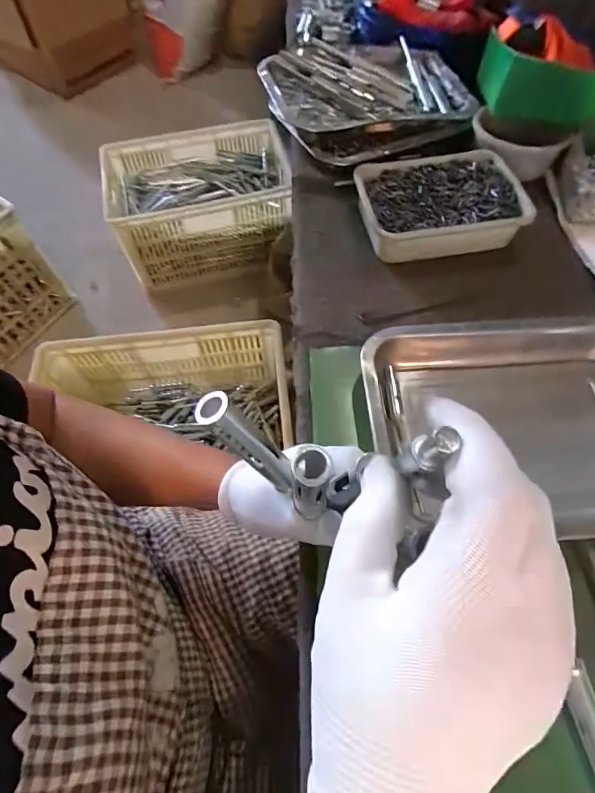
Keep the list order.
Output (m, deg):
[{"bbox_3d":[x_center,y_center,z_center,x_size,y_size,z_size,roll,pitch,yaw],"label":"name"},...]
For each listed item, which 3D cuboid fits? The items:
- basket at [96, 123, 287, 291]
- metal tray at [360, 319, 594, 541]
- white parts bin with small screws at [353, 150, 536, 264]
[{"bbox_3d":[-0.253,-0.524,1.147,0.457,0.236,0.308,-11,62,-3],"label":"basket"},{"bbox_3d":[0.200,0.018,0.341,0.266,0.032,0.183,-3,62,1],"label":"metal tray"},{"bbox_3d":[0.164,-0.220,0.480,0.184,0.051,0.128,-8,62,-2],"label":"white parts bin with small screws"}]

